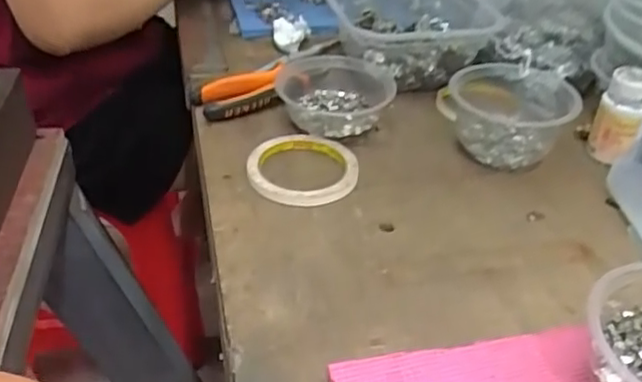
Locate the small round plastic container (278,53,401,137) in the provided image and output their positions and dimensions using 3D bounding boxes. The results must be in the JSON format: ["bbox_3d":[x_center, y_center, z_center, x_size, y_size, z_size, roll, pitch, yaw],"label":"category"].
[{"bbox_3d":[0.014,-0.094,0.662,0.118,0.043,0.112,2,37,-2],"label":"small round plastic container"}]

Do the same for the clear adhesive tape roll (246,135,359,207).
[{"bbox_3d":[-0.017,-0.021,0.585,0.096,0.014,0.096,2,37,-2],"label":"clear adhesive tape roll"}]

